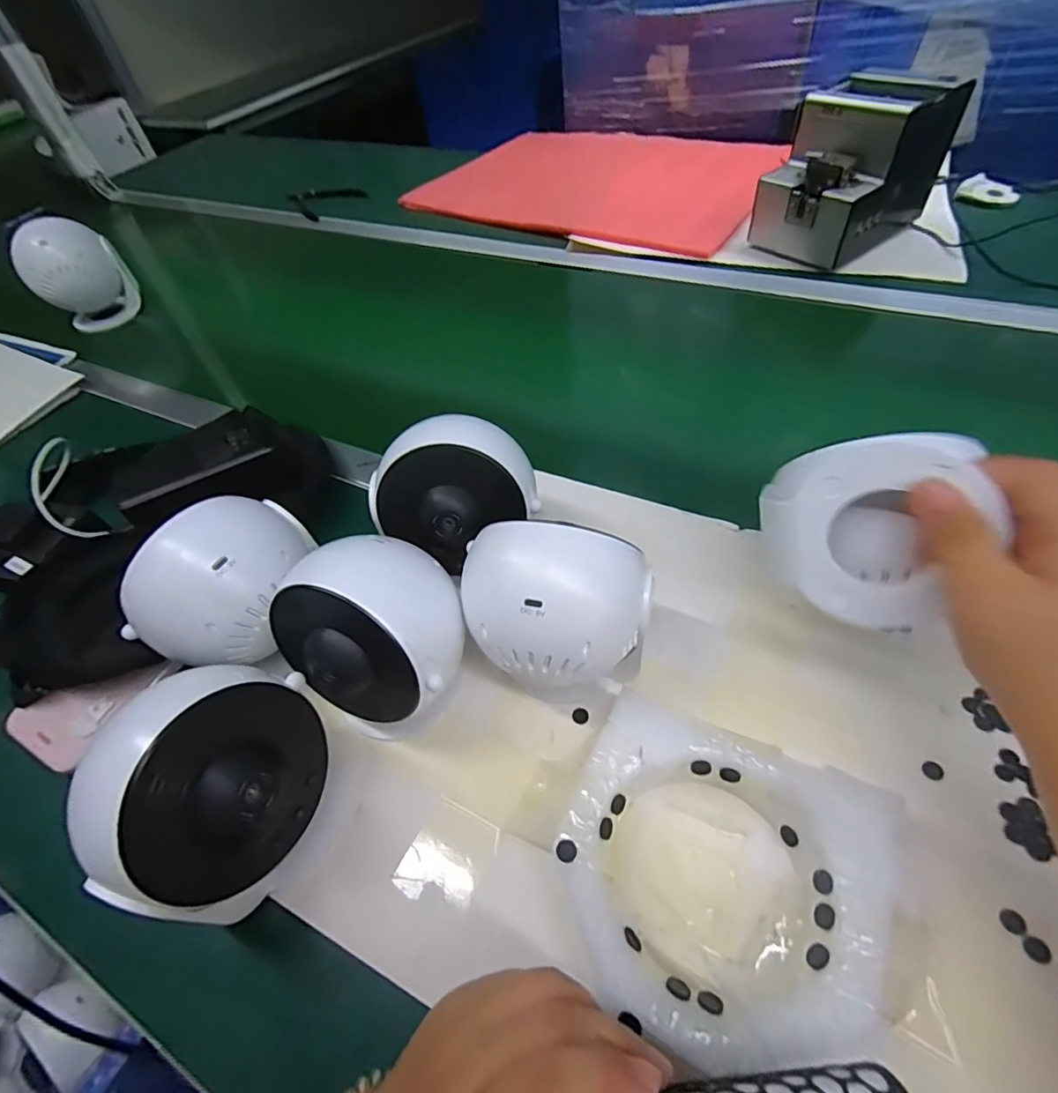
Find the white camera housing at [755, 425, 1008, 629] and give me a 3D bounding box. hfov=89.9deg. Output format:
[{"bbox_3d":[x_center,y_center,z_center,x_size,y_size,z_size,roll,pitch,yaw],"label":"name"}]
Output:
[{"bbox_3d":[0.167,-0.004,0.263,0.089,0.097,0.054,-11,15,19],"label":"white camera housing"}]

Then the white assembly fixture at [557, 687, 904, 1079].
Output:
[{"bbox_3d":[0.089,0.162,0.260,0.143,0.042,0.135,21,57,18],"label":"white assembly fixture"}]

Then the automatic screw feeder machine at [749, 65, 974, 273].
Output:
[{"bbox_3d":[0.385,-0.450,0.634,0.179,0.142,0.131,-35,58,-21],"label":"automatic screw feeder machine"}]

